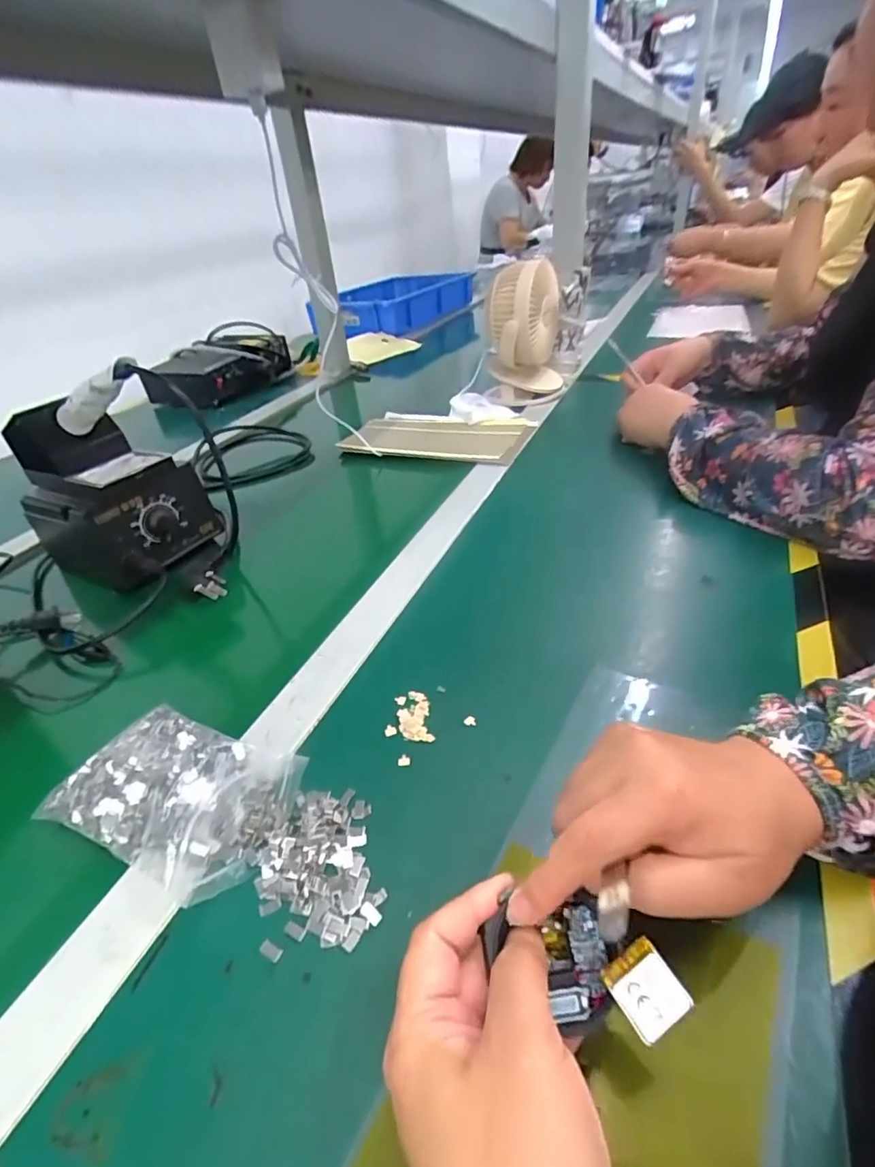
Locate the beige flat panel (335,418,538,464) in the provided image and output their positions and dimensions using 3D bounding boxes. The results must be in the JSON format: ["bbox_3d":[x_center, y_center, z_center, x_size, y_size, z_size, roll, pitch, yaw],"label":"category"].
[{"bbox_3d":[-0.006,-0.195,0.719,0.245,0.014,0.132,7,39,18],"label":"beige flat panel"}]

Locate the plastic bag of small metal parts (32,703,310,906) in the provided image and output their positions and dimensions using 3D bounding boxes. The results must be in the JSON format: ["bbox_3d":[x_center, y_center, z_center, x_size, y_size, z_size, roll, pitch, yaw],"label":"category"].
[{"bbox_3d":[-0.149,0.118,0.313,0.133,0.023,0.082,13,41,25],"label":"plastic bag of small metal parts"}]

